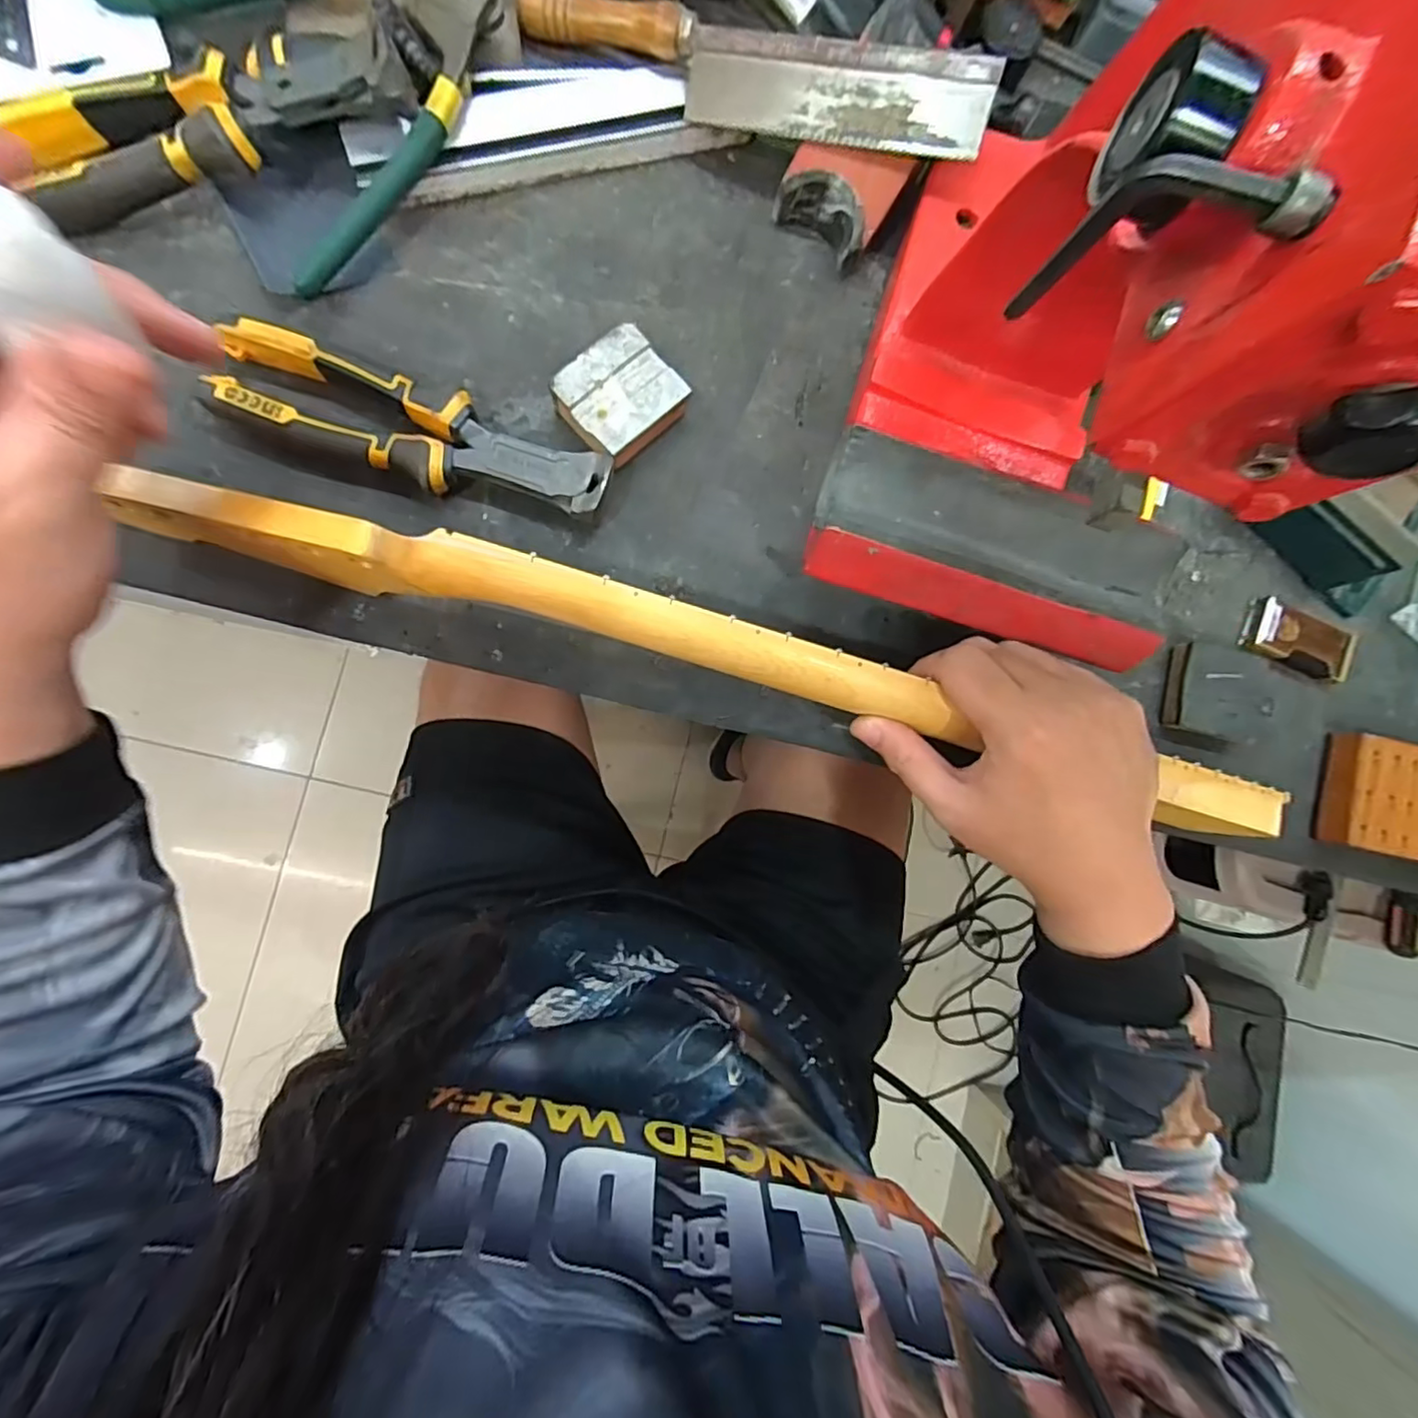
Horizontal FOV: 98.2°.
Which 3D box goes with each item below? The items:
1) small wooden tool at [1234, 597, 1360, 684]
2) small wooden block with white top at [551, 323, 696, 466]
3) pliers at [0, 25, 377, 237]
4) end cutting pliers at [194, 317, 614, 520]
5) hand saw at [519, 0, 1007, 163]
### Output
[{"bbox_3d":[0.390,-0.046,0.406,0.073,0.014,0.039,21,85,-7],"label":"small wooden tool"},{"bbox_3d":[-0.051,-0.174,0.346,0.063,0.028,0.052,-44,94,-7],"label":"small wooden block with white top"},{"bbox_3d":[-0.256,-0.293,0.308,0.190,0.038,0.061,-22,91,-8],"label":"pliers"},{"bbox_3d":[-0.155,-0.145,0.330,0.200,0.028,0.050,18,85,-7],"label":"end cutting pliers"},{"bbox_3d":[0.023,-0.350,0.339,0.258,0.020,0.047,19,121,5],"label":"hand saw"}]

